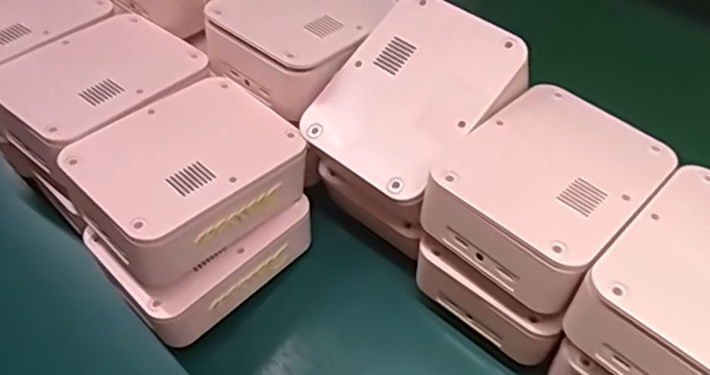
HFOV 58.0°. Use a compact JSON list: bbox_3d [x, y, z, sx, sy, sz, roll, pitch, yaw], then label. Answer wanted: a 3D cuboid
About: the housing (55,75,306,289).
[{"bbox_3d":[-0.106,-0.011,0.405,0.098,0.059,0.127,38,66,27],"label":"housing"}]

